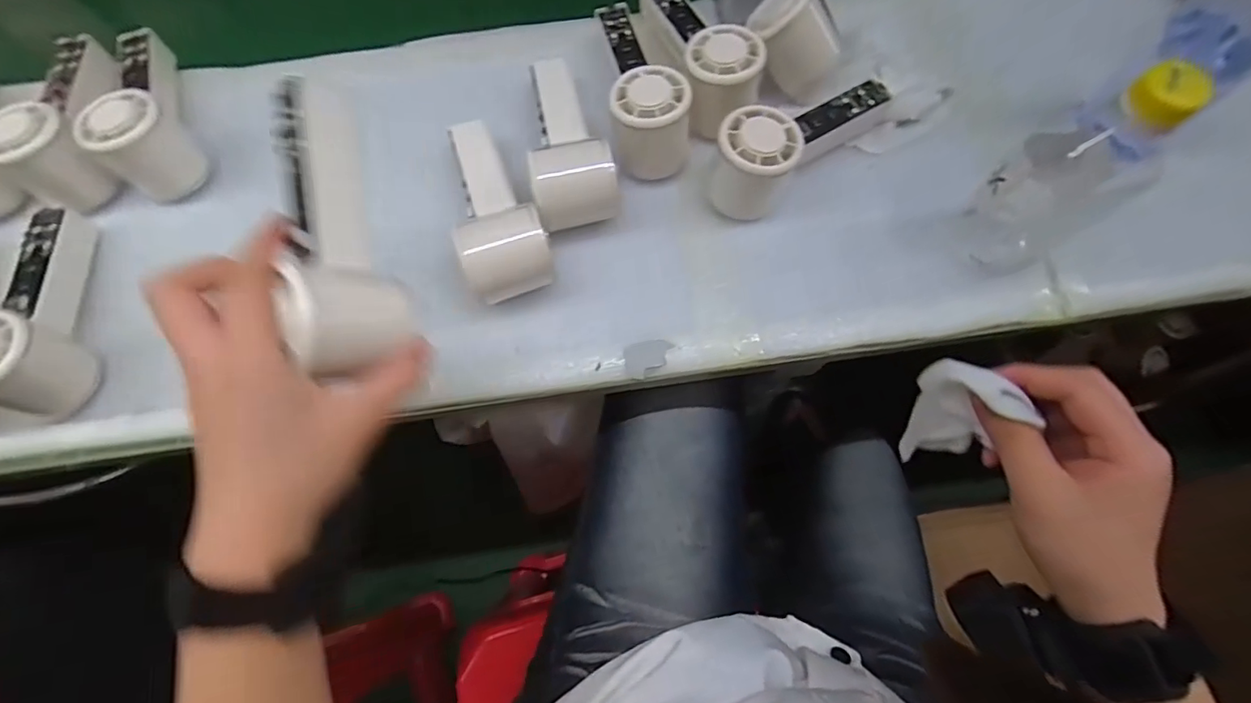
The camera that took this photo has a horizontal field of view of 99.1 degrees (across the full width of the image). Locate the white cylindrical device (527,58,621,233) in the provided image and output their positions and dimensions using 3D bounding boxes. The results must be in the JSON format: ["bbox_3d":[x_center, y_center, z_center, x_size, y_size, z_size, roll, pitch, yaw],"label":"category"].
[{"bbox_3d":[-0.048,-0.162,0.399,0.056,0.053,0.159,-14,71,-3],"label":"white cylindrical device"}]

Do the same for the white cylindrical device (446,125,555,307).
[{"bbox_3d":[-0.093,-0.108,0.380,0.057,0.054,0.158,-17,72,-4],"label":"white cylindrical device"}]

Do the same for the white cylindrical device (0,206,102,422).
[{"bbox_3d":[-0.405,-0.031,0.361,0.056,0.055,0.158,-18,72,-4],"label":"white cylindrical device"}]

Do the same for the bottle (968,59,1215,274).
[{"bbox_3d":[0.275,-0.107,0.331,0.050,0.158,0.059,-32,73,-9],"label":"bottle"}]

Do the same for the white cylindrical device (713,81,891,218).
[{"bbox_3d":[0.130,-0.153,0.400,0.168,0.062,0.051,-28,72,-22],"label":"white cylindrical device"}]

